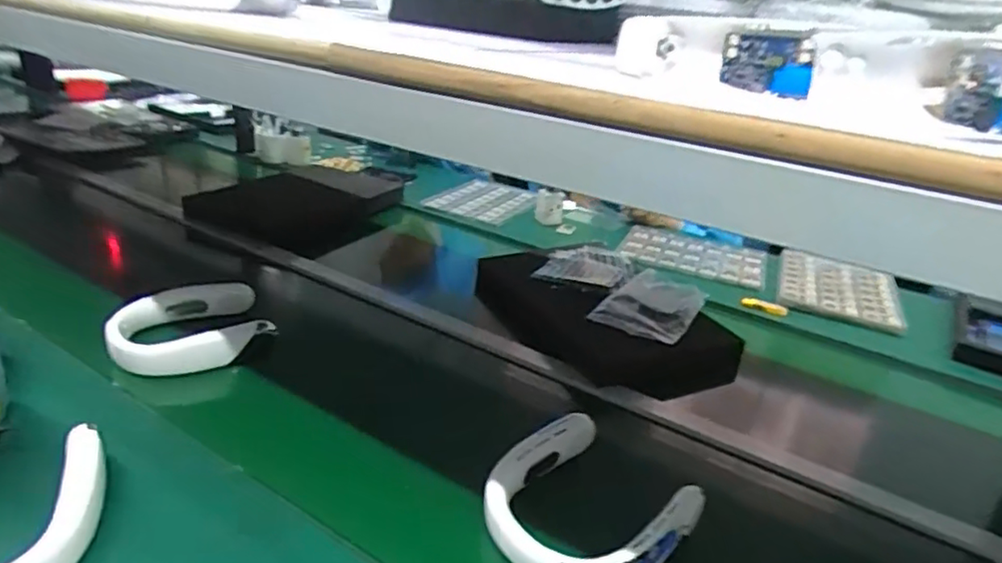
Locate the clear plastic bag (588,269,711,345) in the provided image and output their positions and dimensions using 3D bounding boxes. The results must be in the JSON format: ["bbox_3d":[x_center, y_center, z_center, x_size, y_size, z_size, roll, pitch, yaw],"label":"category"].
[{"bbox_3d":[0.263,0.035,1.058,0.138,0.027,0.217,22,30,28],"label":"clear plastic bag"}]

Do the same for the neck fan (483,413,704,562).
[{"bbox_3d":[0.081,0.232,0.652,0.189,0.046,0.182,-18,35,-40],"label":"neck fan"}]

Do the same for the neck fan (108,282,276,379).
[{"bbox_3d":[-0.432,0.067,0.873,0.199,0.057,0.190,-12,31,-34],"label":"neck fan"}]

